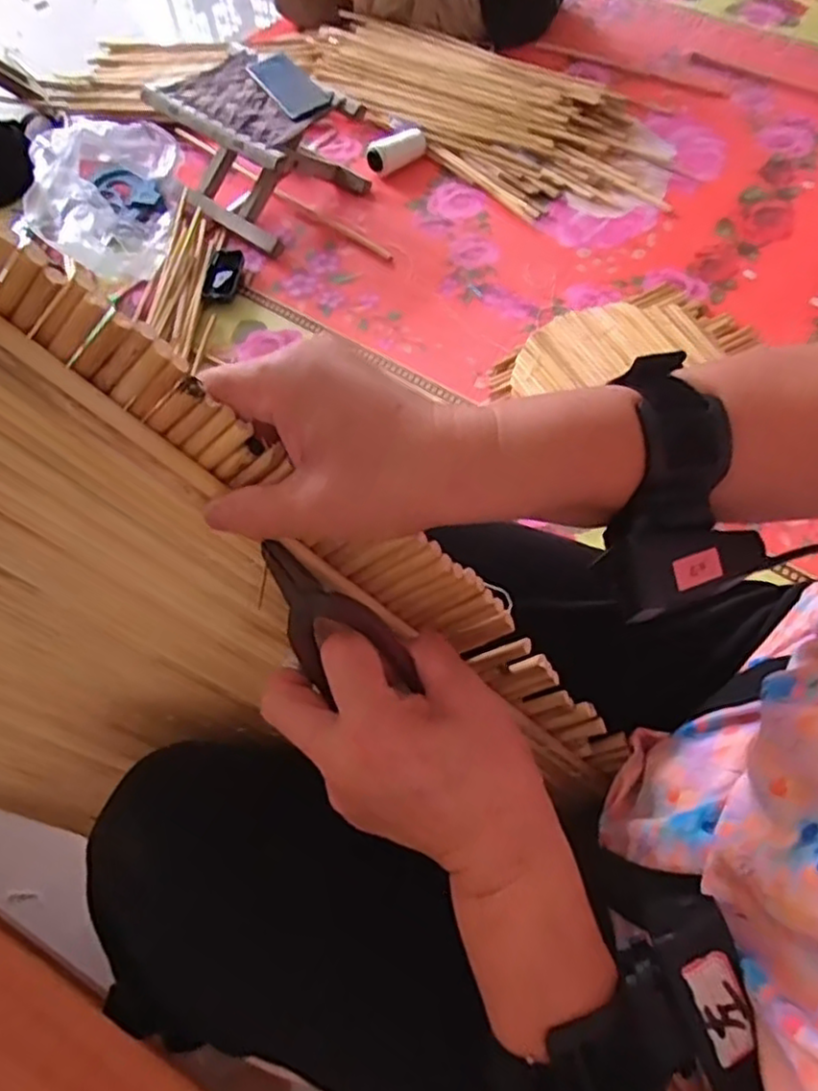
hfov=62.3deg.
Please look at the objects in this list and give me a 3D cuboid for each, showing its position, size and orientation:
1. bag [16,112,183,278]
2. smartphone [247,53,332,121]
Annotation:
[{"bbox_3d":[-0.478,-0.530,1.030,0.206,0.182,0.254,16,62,10],"label":"bag"},{"bbox_3d":[-0.189,-0.718,1.053,0.072,0.011,0.144,-35,73,-3],"label":"smartphone"}]

